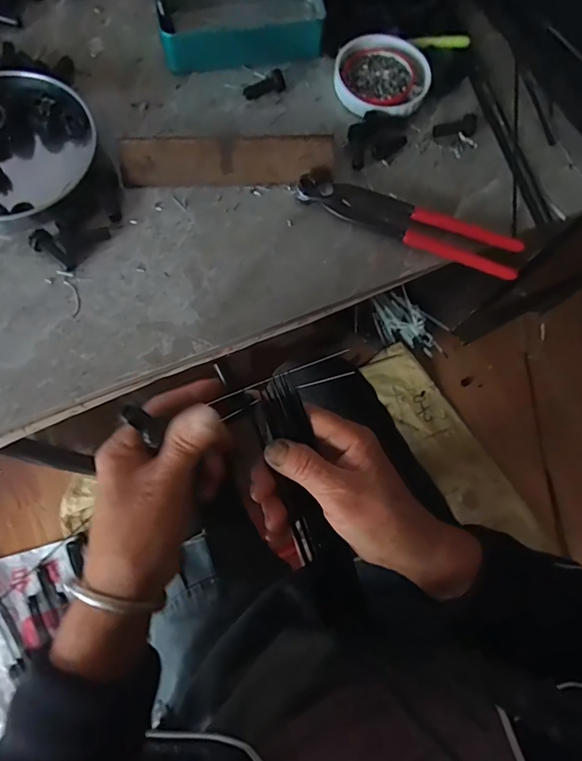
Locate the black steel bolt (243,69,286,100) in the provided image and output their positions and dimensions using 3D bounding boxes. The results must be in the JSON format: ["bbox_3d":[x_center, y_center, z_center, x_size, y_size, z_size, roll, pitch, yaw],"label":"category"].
[{"bbox_3d":[-0.025,-0.276,0.420,0.038,0.016,0.013,-21,78,-6],"label":"black steel bolt"}]

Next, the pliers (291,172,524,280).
[{"bbox_3d":[0.101,-0.139,0.387,0.192,0.015,0.045,23,74,3],"label":"pliers"}]

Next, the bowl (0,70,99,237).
[{"bbox_3d":[-0.234,-0.191,0.380,0.130,0.038,0.135,1,74,-3],"label":"bowl"}]

